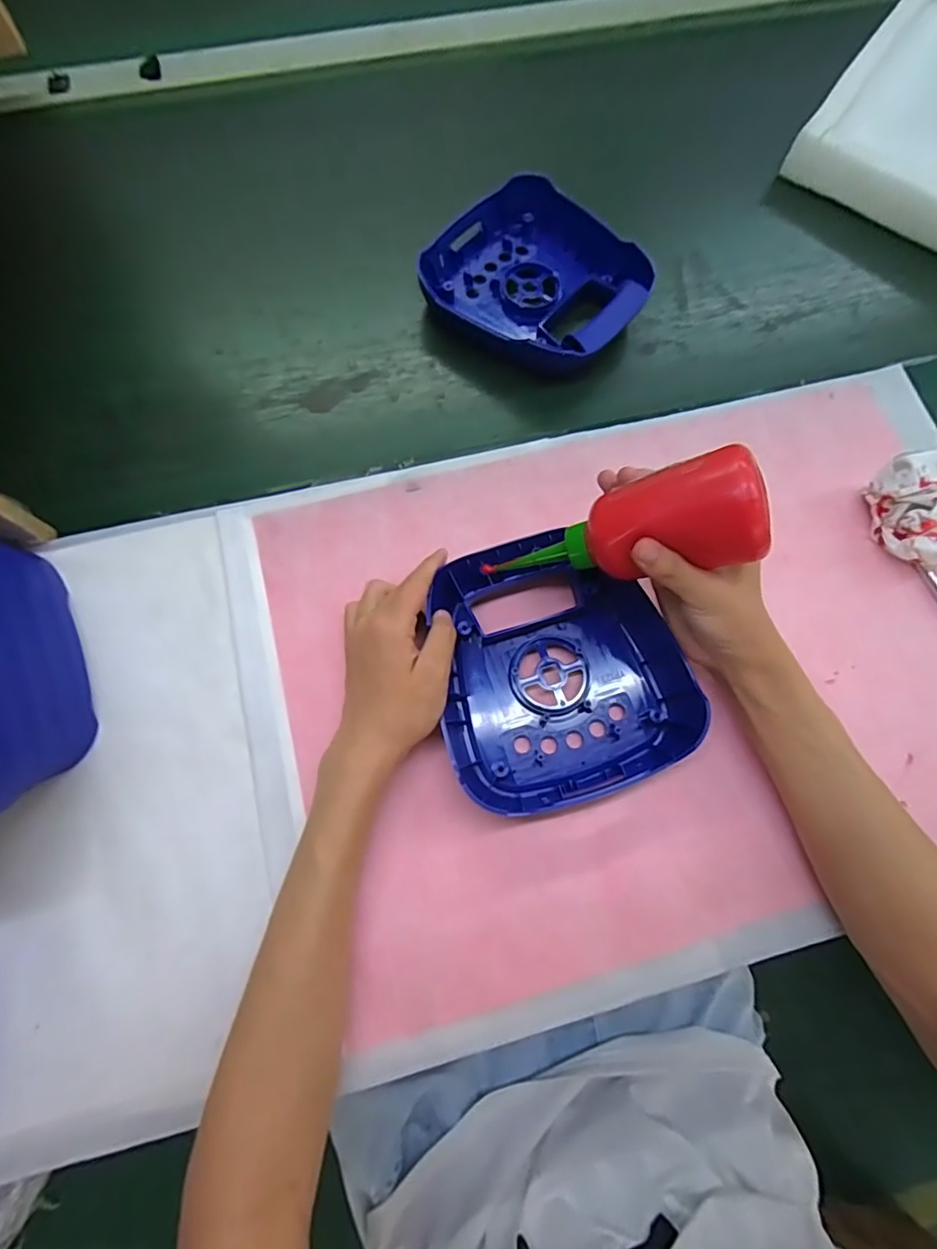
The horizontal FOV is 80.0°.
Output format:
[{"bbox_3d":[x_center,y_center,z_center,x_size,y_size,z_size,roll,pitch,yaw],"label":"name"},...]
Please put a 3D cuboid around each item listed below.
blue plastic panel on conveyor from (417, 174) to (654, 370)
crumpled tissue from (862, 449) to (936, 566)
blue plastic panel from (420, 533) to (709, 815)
[{"bbox_3d":[0.062,-0.308,0.503,0.185,0.039,0.165,41,76,12],"label":"blue plastic panel on conveyor"},{"bbox_3d":[0.344,-0.089,0.416,0.059,0.066,0.081,-27,74,-9],"label":"crumpled tissue"},{"bbox_3d":[0.057,0.028,0.389,0.164,0.035,0.179,-20,73,-7],"label":"blue plastic panel"}]

